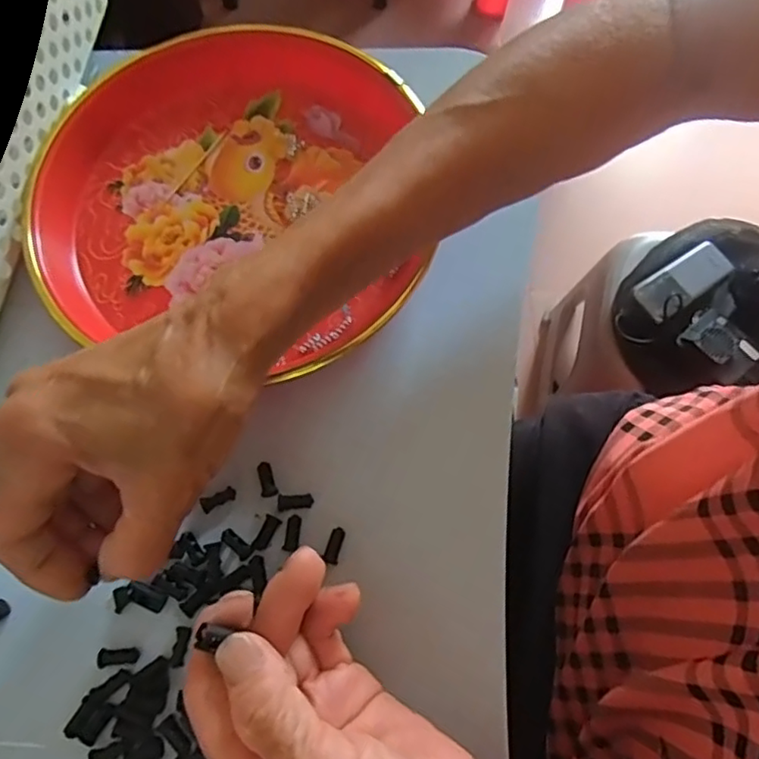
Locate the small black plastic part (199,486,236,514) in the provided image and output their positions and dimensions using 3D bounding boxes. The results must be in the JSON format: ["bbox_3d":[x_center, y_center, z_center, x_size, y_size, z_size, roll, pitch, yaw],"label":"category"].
[{"bbox_3d":[-0.078,0.058,0.286,0.017,0.004,0.007,-24,72,-6],"label":"small black plastic part"}]

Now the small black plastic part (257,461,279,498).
[{"bbox_3d":[-0.055,0.049,0.289,0.008,0.004,0.017,-20,71,-5],"label":"small black plastic part"}]

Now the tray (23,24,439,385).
[{"bbox_3d":[-0.083,-0.106,0.330,0.214,0.027,0.199,-1,71,2],"label":"tray"}]

